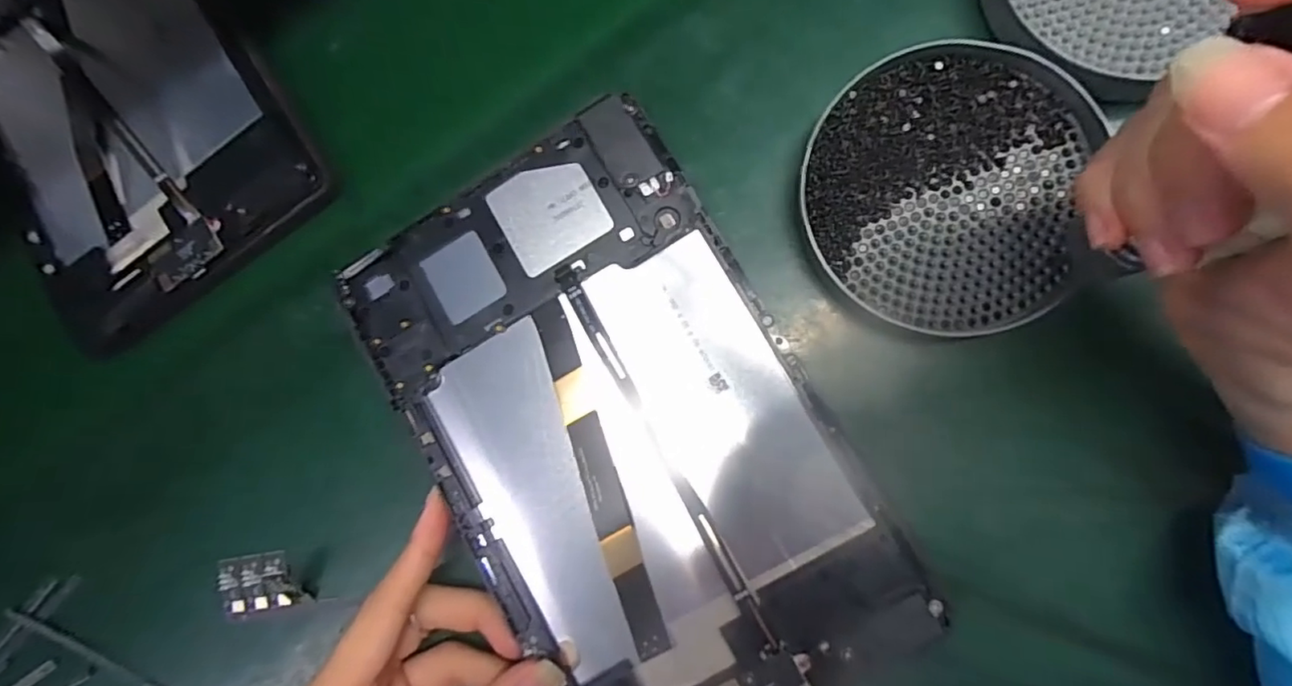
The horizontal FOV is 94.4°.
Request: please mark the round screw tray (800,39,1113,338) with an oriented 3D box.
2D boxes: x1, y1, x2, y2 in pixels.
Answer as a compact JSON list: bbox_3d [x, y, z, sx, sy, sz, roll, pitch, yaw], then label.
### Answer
[{"bbox_3d":[0.120,-0.062,0.242,0.107,0.014,0.112,6,88,7],"label":"round screw tray"}]

